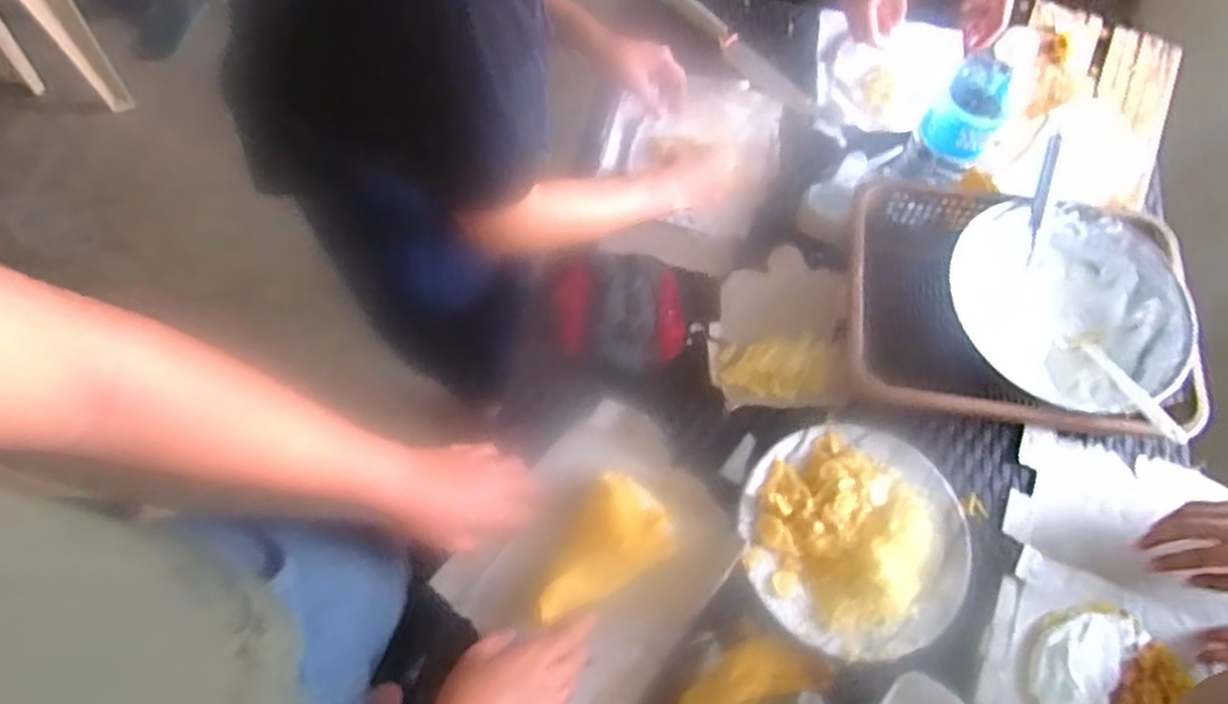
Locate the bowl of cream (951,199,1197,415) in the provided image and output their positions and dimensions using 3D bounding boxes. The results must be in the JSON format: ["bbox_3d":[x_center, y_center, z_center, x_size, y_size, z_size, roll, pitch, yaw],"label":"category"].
[{"bbox_3d":[0.539,-0.067,0.867,0.266,0.113,0.263,0,67,0],"label":"bowl of cream"}]

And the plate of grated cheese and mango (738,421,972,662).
[{"bbox_3d":[0.257,0.194,0.756,0.240,0.038,0.227,0,67,0],"label":"plate of grated cheese and mango"}]

